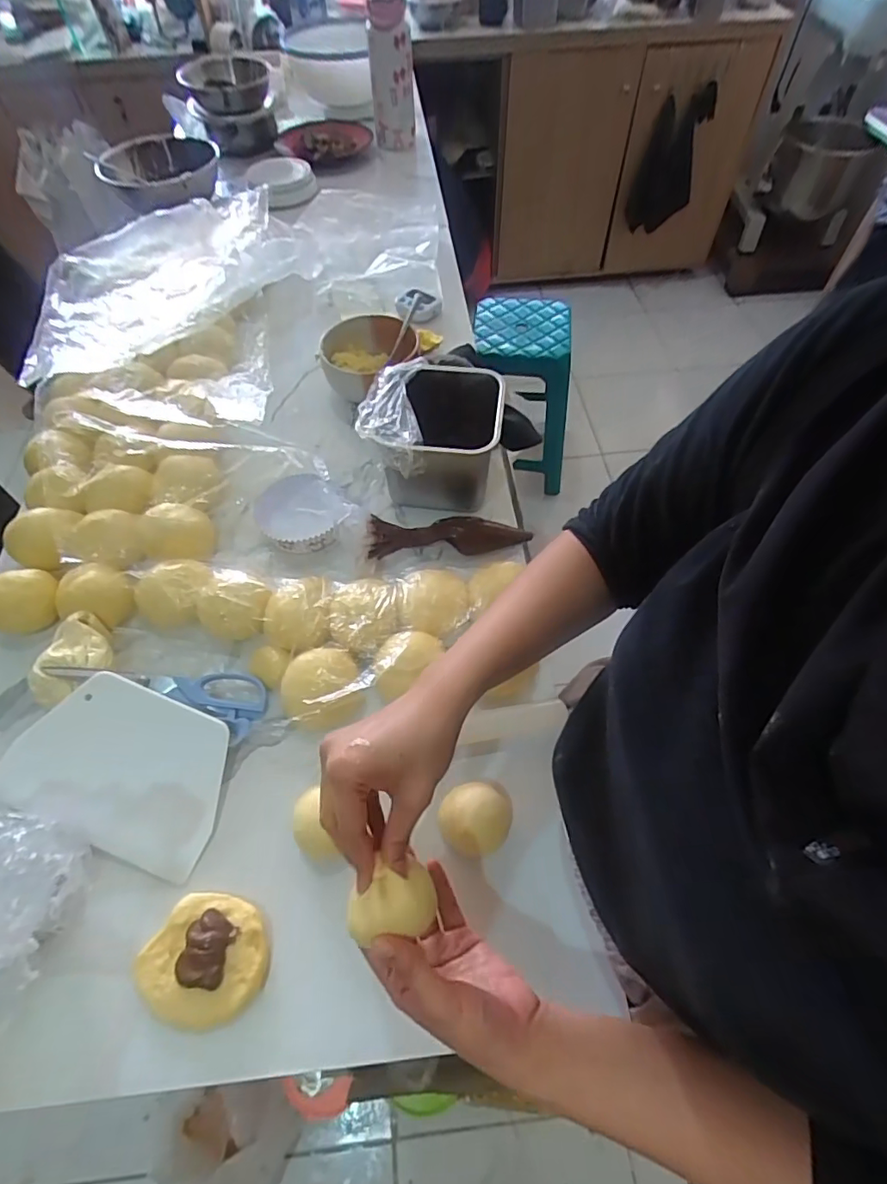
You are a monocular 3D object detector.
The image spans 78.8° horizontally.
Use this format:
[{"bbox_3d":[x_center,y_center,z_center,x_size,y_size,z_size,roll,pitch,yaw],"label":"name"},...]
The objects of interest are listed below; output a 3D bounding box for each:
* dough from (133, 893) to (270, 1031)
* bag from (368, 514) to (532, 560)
[{"bbox_3d":[-0.179,0.276,0.405,0.087,0.015,0.085,28,64,14],"label":"dough"},{"bbox_3d":[0.008,-0.065,0.607,0.178,0.038,0.034,-6,61,-4],"label":"bag"}]

